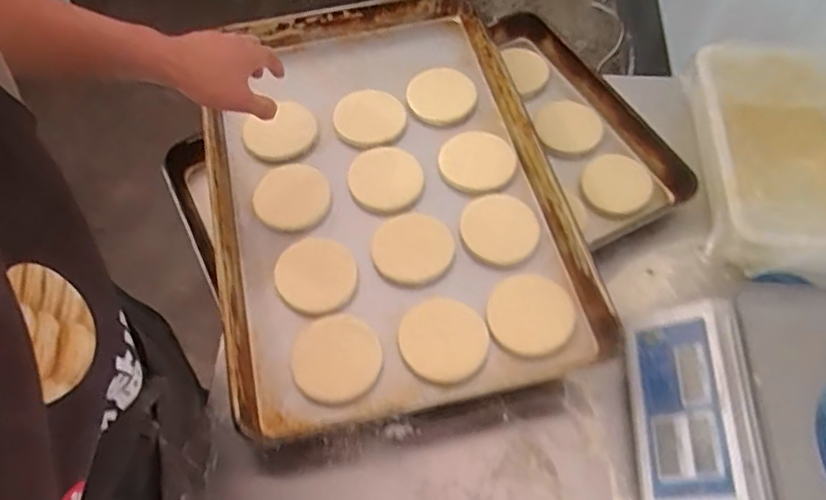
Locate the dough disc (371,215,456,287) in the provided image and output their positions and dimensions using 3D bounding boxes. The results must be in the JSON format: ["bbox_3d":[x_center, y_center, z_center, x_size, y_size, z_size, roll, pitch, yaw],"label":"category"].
[{"bbox_3d":[0.000,-0.001,0.742,0.092,0.009,0.090,0,59,0],"label":"dough disc"}]

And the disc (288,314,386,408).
[{"bbox_3d":[-0.083,0.115,0.671,0.100,0.005,0.091,20,65,23],"label":"disc"}]

